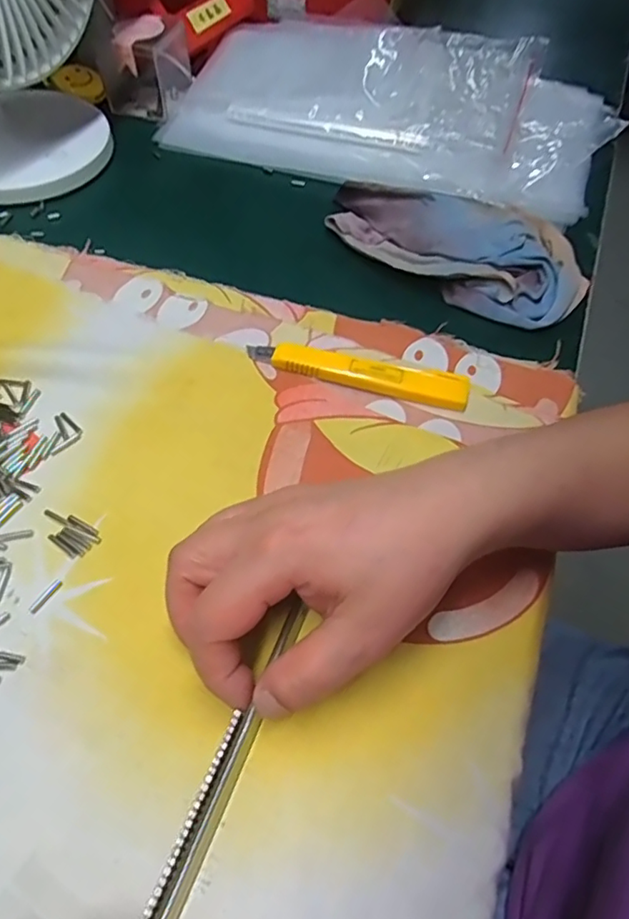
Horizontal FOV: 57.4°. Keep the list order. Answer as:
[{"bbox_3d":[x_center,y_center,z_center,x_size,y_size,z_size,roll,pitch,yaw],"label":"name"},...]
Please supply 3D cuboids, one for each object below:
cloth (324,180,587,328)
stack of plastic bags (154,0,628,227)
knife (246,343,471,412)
[{"bbox_3d":[0.095,-0.149,0.395,0.178,0.023,0.093,29,60,14],"label":"cloth"},{"bbox_3d":[0.069,-0.302,0.482,0.346,0.042,0.226,22,59,10],"label":"stack of plastic bags"},{"bbox_3d":[0.025,-0.051,0.331,0.127,0.012,0.020,14,58,6],"label":"knife"}]

